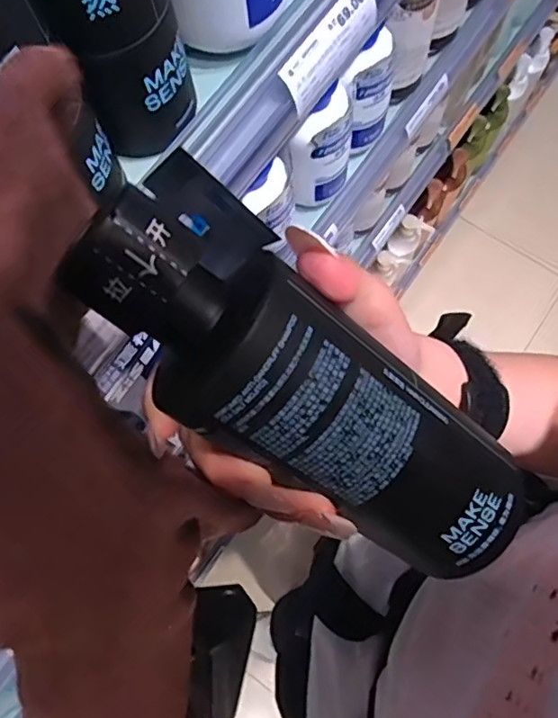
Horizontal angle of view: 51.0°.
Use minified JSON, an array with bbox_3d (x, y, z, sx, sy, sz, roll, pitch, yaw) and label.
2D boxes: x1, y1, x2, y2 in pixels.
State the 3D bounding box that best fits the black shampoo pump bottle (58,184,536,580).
[{"bbox_3d":[0.012,0.015,0.203,0.183,0.051,0.055,37,76,-26],"label":"black shampoo pump bottle"}]

